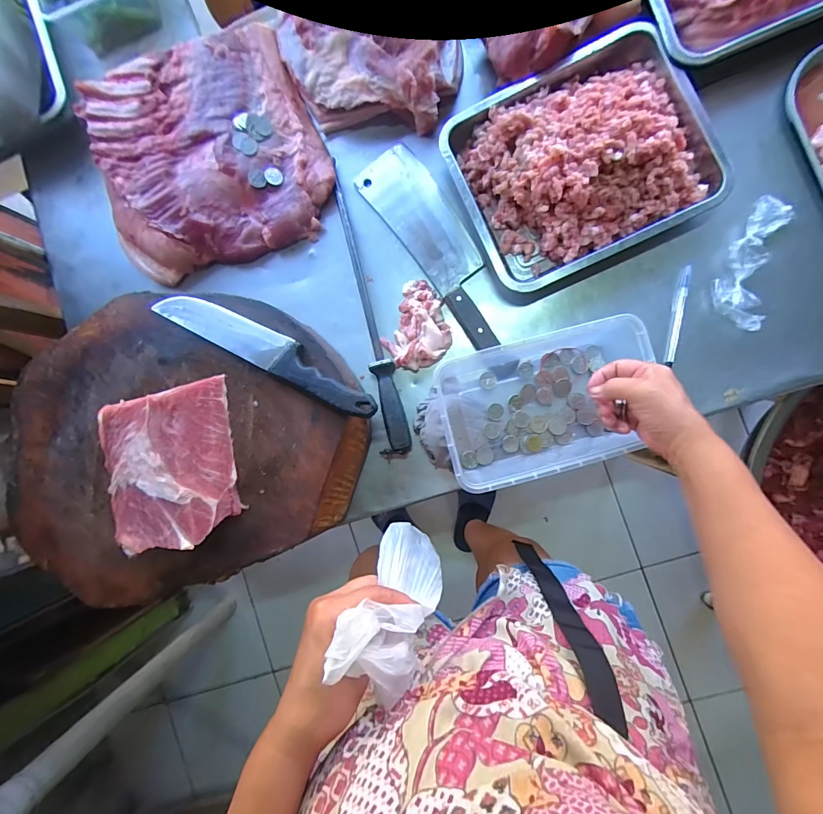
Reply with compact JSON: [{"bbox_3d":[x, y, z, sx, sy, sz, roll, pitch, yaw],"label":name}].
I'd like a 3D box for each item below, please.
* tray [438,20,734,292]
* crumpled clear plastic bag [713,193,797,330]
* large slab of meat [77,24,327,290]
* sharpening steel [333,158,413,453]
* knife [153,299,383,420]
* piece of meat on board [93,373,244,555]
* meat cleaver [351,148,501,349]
[{"bbox_3d":[0.213,-0.322,0.501,0.299,0.068,0.263,-25,87,6],"label":"tray"},{"bbox_3d":[0.430,-0.185,0.498,0.058,0.018,0.163,16,92,6],"label":"crumpled clear plastic bag"},{"bbox_3d":[-0.299,-0.368,0.576,0.330,0.050,0.308,-17,88,6],"label":"large slab of meat"},{"bbox_3d":[-0.061,-0.146,0.551,0.029,0.037,0.423,-13,89,6],"label":"sharpening steel"},{"bbox_3d":[-0.178,-0.071,0.478,0.306,0.027,0.047,27,93,5],"label":"knife"},{"bbox_3d":[-0.285,0.067,0.458,0.127,0.065,0.180,-11,89,6],"label":"piece of meat on board"},{"bbox_3d":[0.037,-0.230,0.552,0.088,0.016,0.317,-33,87,5],"label":"meat cleaver"}]

